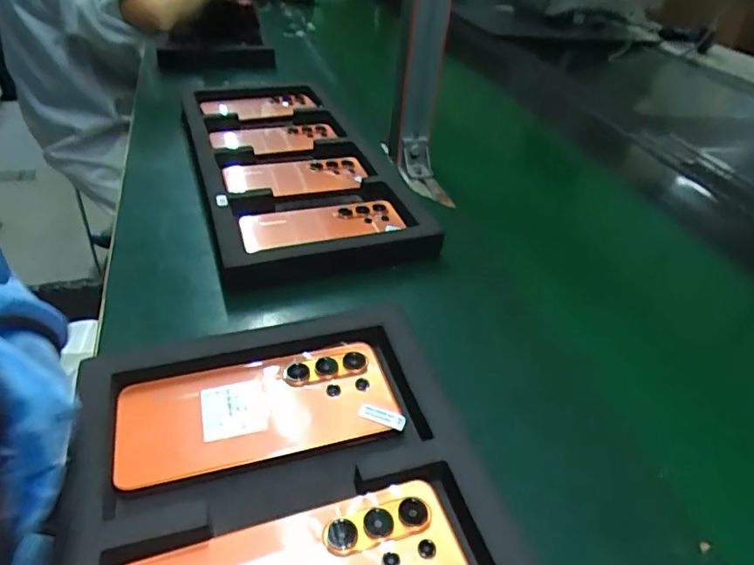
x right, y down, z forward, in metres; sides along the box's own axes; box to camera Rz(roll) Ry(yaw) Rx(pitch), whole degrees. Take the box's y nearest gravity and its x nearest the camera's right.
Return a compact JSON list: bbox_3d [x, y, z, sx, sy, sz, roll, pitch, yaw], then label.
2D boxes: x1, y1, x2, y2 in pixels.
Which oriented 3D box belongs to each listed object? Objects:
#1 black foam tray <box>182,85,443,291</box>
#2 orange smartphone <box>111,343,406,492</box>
[{"bbox_3d":[-0.112,-0.165,0.692,0.243,0.037,0.493,-9,39,-19],"label":"black foam tray"},{"bbox_3d":[-0.074,0.081,0.342,0.167,0.014,0.074,-7,39,-17],"label":"orange smartphone"}]

